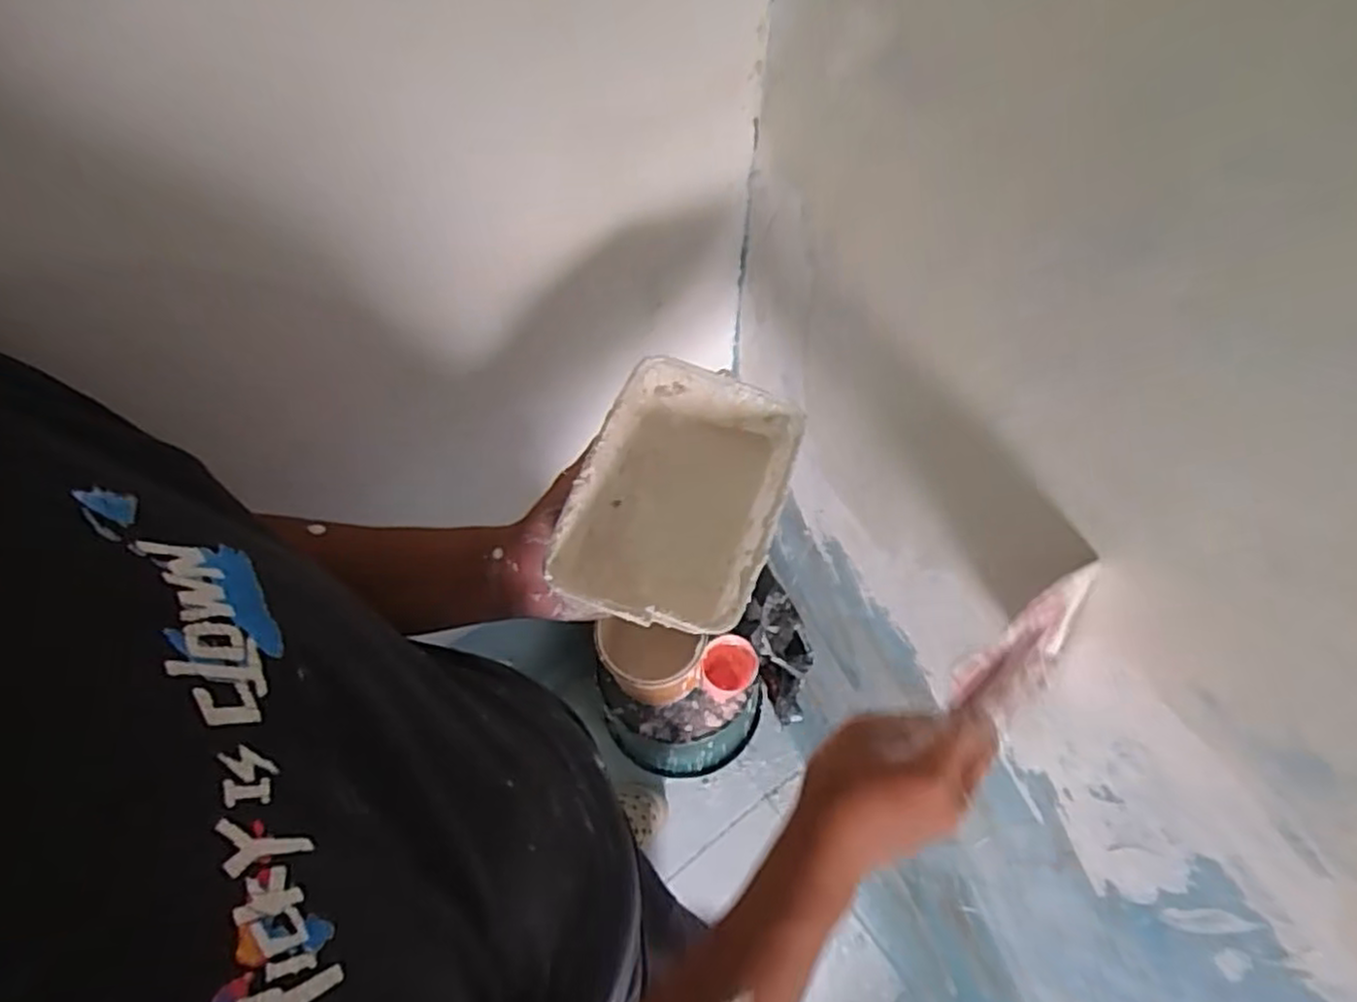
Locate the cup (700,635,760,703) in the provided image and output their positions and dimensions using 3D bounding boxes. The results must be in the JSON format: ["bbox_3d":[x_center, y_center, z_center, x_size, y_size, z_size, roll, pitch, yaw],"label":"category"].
[{"bbox_3d":[0.075,0.253,1.099,0.080,0.152,0.077,1,67,-2],"label":"cup"}]

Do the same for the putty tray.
[{"bbox_3d":[0.003,-0.001,0.474,0.119,0.056,0.173,20,68,6],"label":"putty tray"}]

